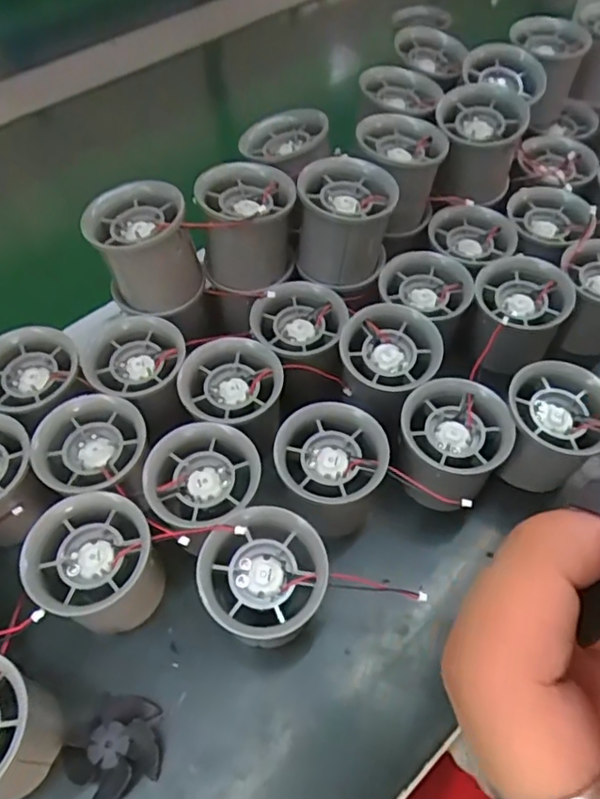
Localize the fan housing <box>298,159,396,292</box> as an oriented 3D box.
[{"bbox_3d":[0.027,-0.102,0.346,0.056,0.058,0.058,3,55,5],"label":"fan housing"}]

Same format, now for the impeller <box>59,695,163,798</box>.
[{"bbox_3d":[-0.083,0.154,0.258,0.039,0.014,0.039,-1,55,2],"label":"impeller"}]

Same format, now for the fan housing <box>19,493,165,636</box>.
[{"bbox_3d":[-0.094,0.081,0.281,0.054,0.059,0.056,25,60,18],"label":"fan housing"}]

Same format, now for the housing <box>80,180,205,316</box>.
[{"bbox_3d":[-0.087,-0.084,0.335,0.056,0.063,0.052,-24,58,-13],"label":"housing"}]

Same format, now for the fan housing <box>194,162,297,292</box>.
[{"bbox_3d":[-0.030,-0.100,0.347,0.056,0.060,0.056,-11,55,-5],"label":"fan housing"}]

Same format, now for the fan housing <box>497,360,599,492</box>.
[{"bbox_3d":[0.136,0.016,0.318,0.051,0.048,0.051,-1,55,2],"label":"fan housing"}]

